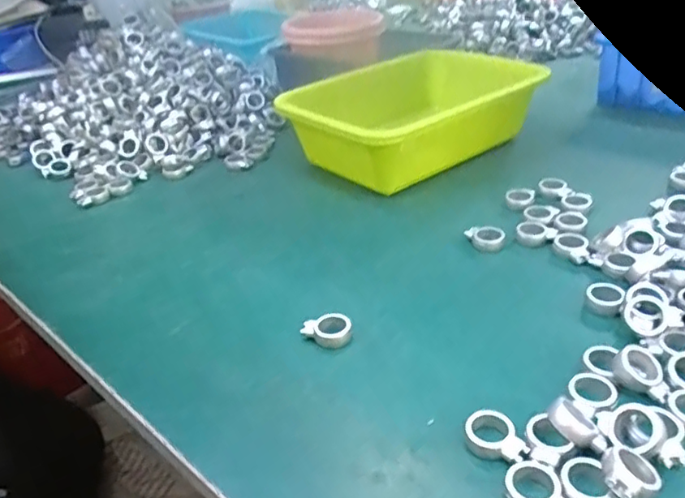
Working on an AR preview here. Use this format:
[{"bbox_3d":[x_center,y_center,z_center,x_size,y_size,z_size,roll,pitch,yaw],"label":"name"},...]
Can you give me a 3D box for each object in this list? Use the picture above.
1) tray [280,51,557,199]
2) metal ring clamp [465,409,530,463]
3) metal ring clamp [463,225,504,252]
[{"bbox_3d":[0.077,-0.144,0.646,0.243,0.085,0.181,-25,35,-29],"label":"tray"},{"bbox_3d":[0.080,0.101,0.305,0.024,0.010,0.034,-17,32,-16],"label":"metal ring clamp"},{"bbox_3d":[0.119,-0.009,0.483,0.031,0.012,0.024,-3,30,6],"label":"metal ring clamp"}]

